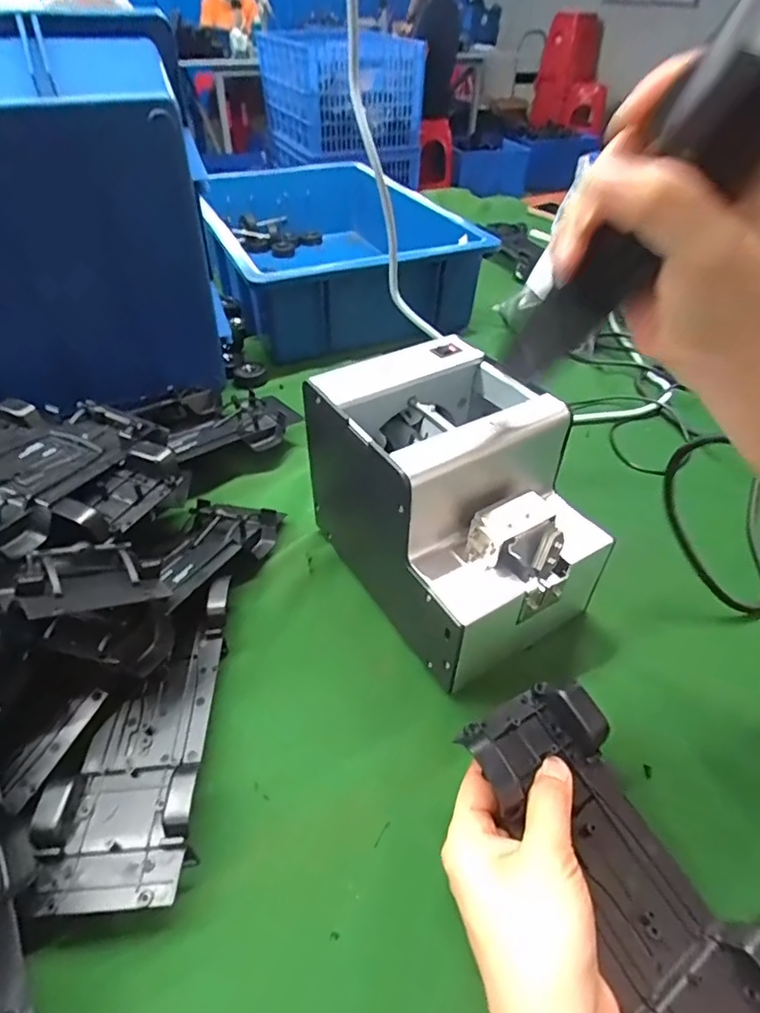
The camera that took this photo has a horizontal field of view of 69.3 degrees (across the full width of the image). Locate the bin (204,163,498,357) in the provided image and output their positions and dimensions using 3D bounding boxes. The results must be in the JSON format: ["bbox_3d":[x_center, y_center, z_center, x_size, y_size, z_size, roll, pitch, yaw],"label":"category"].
[{"bbox_3d":[-0.072,-0.364,0.788,0.319,0.131,0.430,-17,47,-19],"label":"bin"}]

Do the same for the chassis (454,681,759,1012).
[{"bbox_3d":[0.119,0.177,0.253,0.076,0.028,0.189,-20,59,-22],"label":"chassis"}]

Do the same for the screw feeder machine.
[{"bbox_3d":[0.048,-0.002,0.377,0.123,0.144,0.174,-24,51,-25],"label":"screw feeder machine"}]

